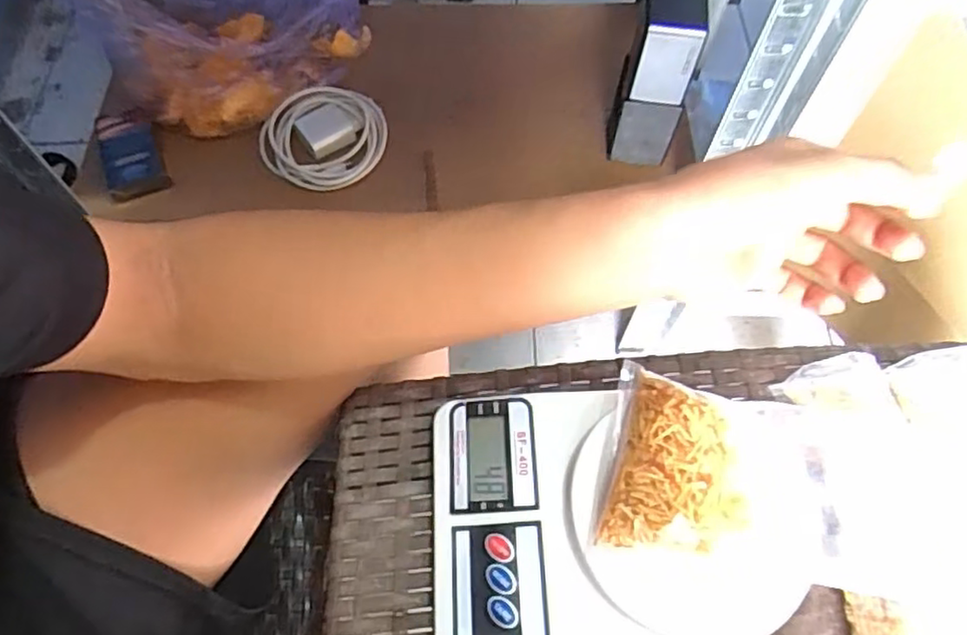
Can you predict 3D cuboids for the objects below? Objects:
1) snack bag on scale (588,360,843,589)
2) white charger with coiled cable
[{"bbox_3d":[0.111,0.074,0.310,0.104,0.042,0.088,13,64,6],"label":"snack bag on scale"},{"bbox_3d":[-0.153,-0.175,0.628,0.120,0.037,0.095,-20,65,-10],"label":"white charger with coiled cable"}]

